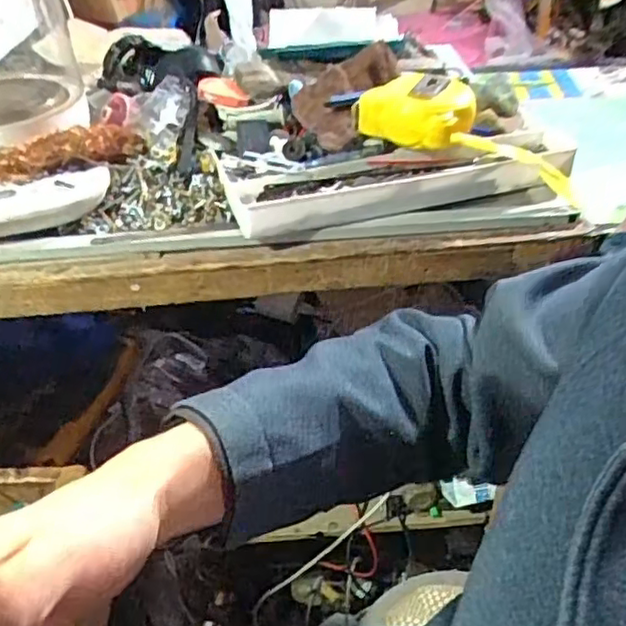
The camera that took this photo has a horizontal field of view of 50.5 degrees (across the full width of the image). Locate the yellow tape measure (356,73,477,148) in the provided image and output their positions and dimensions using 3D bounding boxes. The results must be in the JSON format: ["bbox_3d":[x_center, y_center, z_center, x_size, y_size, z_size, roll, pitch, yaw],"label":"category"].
[{"bbox_3d":[0.084,-0.164,0.528,0.079,0.042,0.058,23,46,29],"label":"yellow tape measure"}]

